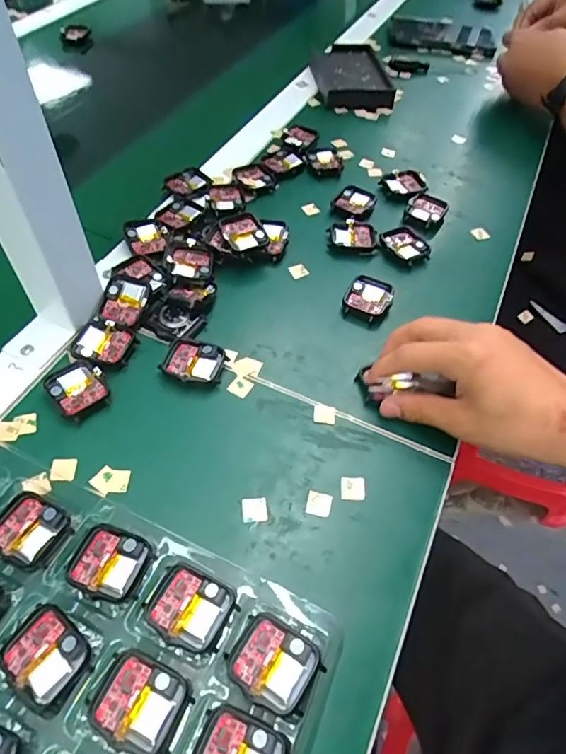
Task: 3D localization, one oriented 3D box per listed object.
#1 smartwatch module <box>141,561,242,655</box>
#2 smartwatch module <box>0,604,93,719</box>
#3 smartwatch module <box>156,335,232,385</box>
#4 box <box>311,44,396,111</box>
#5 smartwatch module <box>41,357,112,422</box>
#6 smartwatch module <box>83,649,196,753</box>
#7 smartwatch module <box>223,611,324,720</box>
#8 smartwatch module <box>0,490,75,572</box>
[{"bbox_3d":[-0.052,0.127,0.275,0.046,0.005,0.038,23,56,14],"label":"smartwatch module"},{"bbox_3d":[-0.123,0.145,0.258,0.043,0.005,0.037,34,59,20],"label":"smartwatch module"},{"bbox_3d":[-0.067,-0.011,0.381,0.044,0.008,0.039,15,54,8],"label":"smartwatch module"},{"bbox_3d":[0.093,-0.413,0.683,0.102,0.026,0.150,-2,54,-5],"label":"box"},{"bbox_3d":[-0.148,0.008,0.360,0.047,0.009,0.037,39,61,23],"label":"smartwatch module"},{"bbox_3d":[-0.072,0.163,0.249,0.044,0.006,0.038,23,56,13],"label":"smartwatch module"},{"bbox_3d":[-0.005,0.151,0.262,0.044,0.006,0.038,29,57,17],"label":"smartwatch module"},{"bbox_3d":[-0.151,0.091,0.296,0.046,0.004,0.037,25,56,14],"label":"smartwatch module"}]

